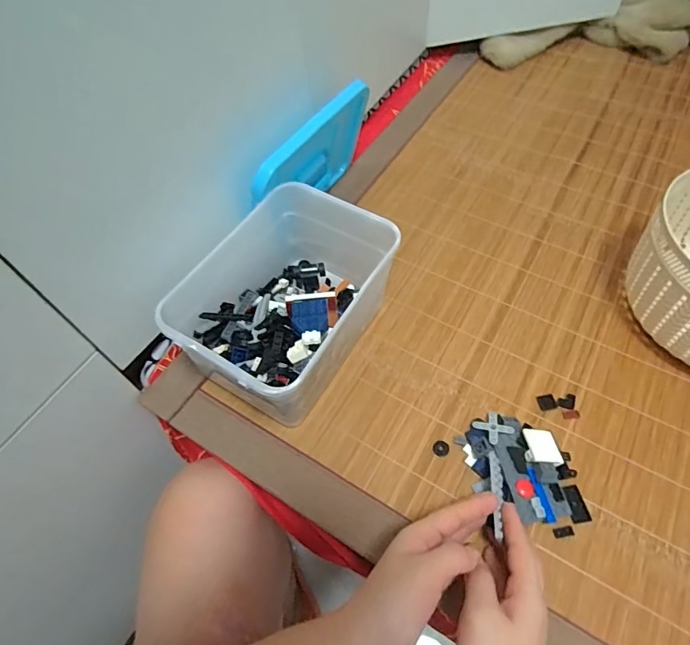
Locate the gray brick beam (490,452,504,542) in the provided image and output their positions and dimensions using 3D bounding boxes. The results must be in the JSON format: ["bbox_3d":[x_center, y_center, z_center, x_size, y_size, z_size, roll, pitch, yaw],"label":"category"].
[{"bbox_3d":[0.134,0.152,0.391,0.013,0.010,0.078,9,42,9],"label":"gray brick beam"}]

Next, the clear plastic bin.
[{"bbox_3d":[-0.053,-0.019,0.461,0.147,0.120,0.218,26,62,19],"label":"clear plastic bin"}]

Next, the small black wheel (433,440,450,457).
[{"bbox_3d":[0.093,0.122,0.431,0.015,0.004,0.015,-2,57,2],"label":"small black wheel"}]

